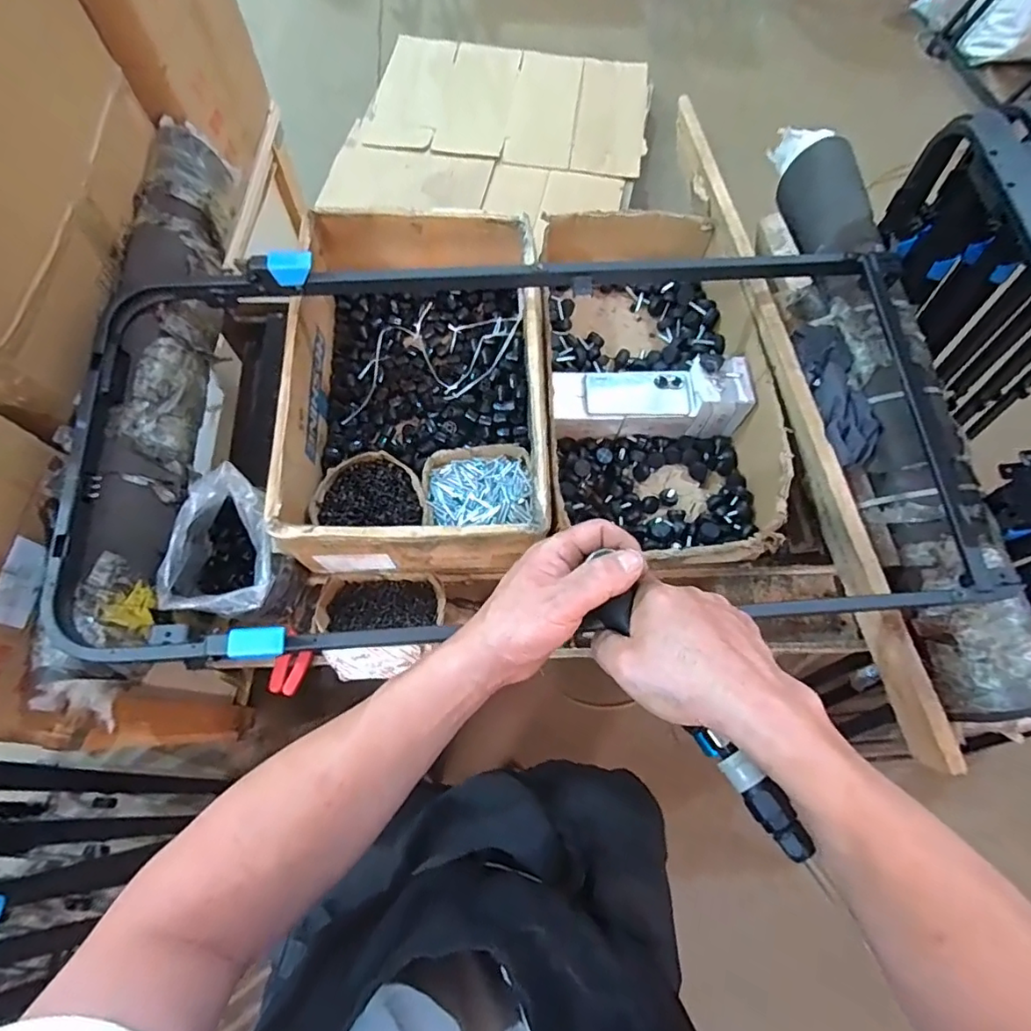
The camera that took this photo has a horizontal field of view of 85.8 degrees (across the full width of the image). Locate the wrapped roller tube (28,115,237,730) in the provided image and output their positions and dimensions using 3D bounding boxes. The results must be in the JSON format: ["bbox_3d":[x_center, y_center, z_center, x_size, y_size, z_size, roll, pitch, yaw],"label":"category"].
[{"bbox_3d":[-0.491,-0.197,0.759,0.121,0.100,0.871,-3,70,-3],"label":"wrapped roller tube"}]

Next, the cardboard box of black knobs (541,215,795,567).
[{"bbox_3d":[0.210,-0.201,0.883,0.320,0.149,0.576,-1,70,-2],"label":"cardboard box of black knobs"}]

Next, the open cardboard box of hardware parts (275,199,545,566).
[{"bbox_3d":[-0.137,-0.187,0.833,0.348,0.164,0.522,0,70,-2],"label":"open cardboard box of hardware parts"}]

